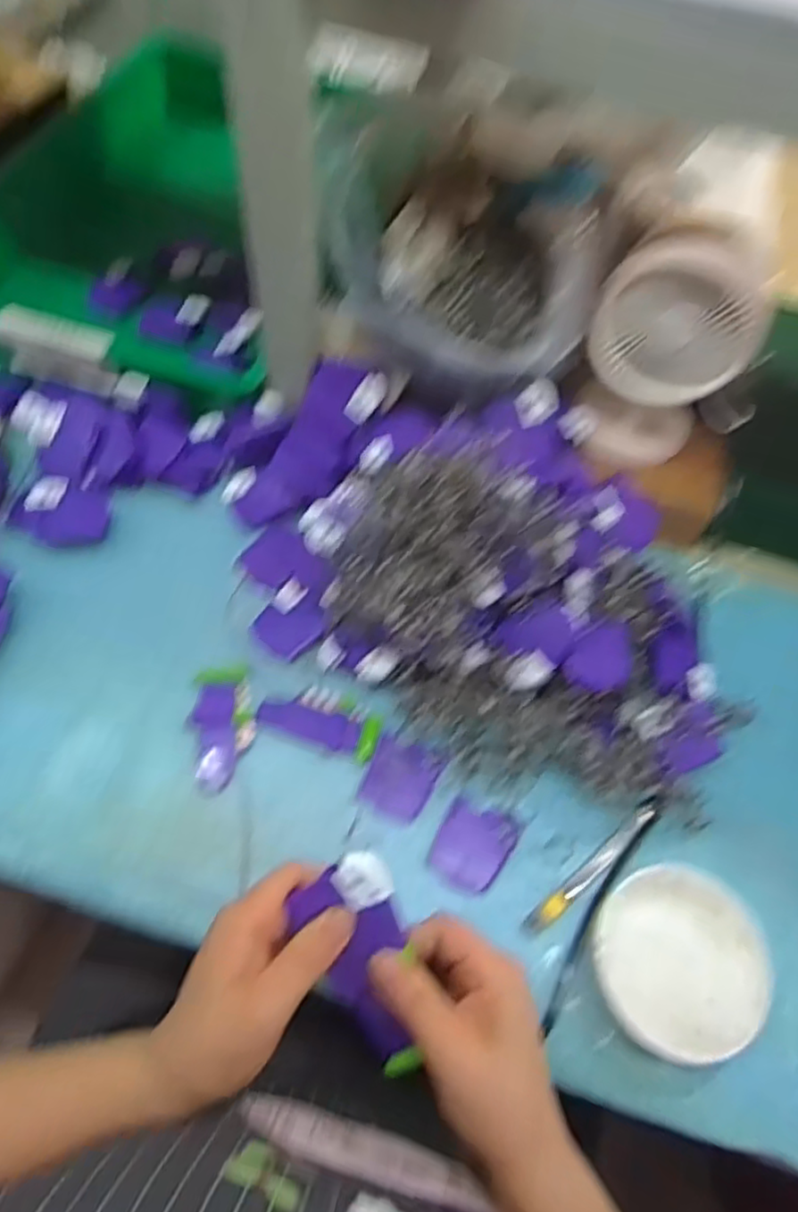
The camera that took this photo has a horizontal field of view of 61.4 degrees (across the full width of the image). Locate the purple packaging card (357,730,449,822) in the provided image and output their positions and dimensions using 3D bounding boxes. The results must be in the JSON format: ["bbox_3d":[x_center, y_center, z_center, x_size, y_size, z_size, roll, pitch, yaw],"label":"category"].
[{"bbox_3d":[0.002,0.124,0.486,0.048,0.004,0.057,21,61,7],"label":"purple packaging card"}]

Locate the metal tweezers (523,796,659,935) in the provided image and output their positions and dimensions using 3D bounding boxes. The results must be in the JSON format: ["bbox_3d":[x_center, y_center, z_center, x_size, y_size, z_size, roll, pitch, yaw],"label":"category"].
[{"bbox_3d":[0.135,0.178,0.461,0.127,0.011,0.014,-35,69,-22],"label":"metal tweezers"}]

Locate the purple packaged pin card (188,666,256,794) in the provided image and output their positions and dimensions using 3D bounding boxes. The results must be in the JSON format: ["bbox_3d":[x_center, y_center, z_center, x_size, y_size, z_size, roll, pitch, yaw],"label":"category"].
[{"bbox_3d":[-0.130,0.089,0.495,0.042,0.005,0.088,-7,61,-9],"label":"purple packaged pin card"}]

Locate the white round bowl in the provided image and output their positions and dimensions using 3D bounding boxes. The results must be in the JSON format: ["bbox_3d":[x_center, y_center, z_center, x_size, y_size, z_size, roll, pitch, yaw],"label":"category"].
[{"bbox_3d":[0.181,0.221,0.430,0.120,0.032,0.101,-34,68,-21],"label":"white round bowl"}]

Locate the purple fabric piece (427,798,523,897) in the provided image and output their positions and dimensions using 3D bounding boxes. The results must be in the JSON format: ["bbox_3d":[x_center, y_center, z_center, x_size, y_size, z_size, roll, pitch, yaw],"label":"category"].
[{"bbox_3d":[0.052,0.169,0.470,0.050,0.004,0.056,26,62,10],"label":"purple fabric piece"}]

